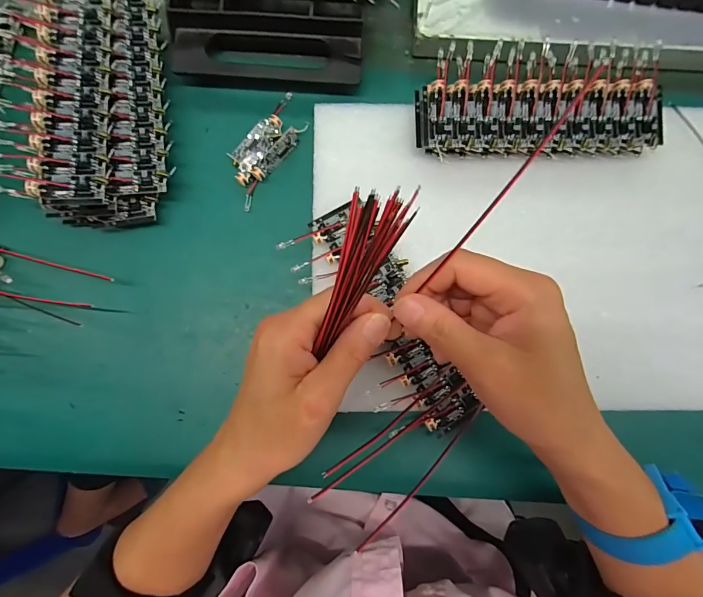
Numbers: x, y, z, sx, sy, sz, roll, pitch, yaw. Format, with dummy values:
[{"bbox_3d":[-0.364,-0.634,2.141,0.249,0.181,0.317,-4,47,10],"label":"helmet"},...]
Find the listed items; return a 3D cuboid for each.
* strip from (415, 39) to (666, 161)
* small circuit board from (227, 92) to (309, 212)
[{"bbox_3d":[0.128,-0.138,0.270,0.164,0.024,0.077,-2,86,-2],"label":"strip"},{"bbox_3d":[-0.062,-0.110,0.281,0.030,0.016,0.087,34,86,0],"label":"small circuit board"}]

